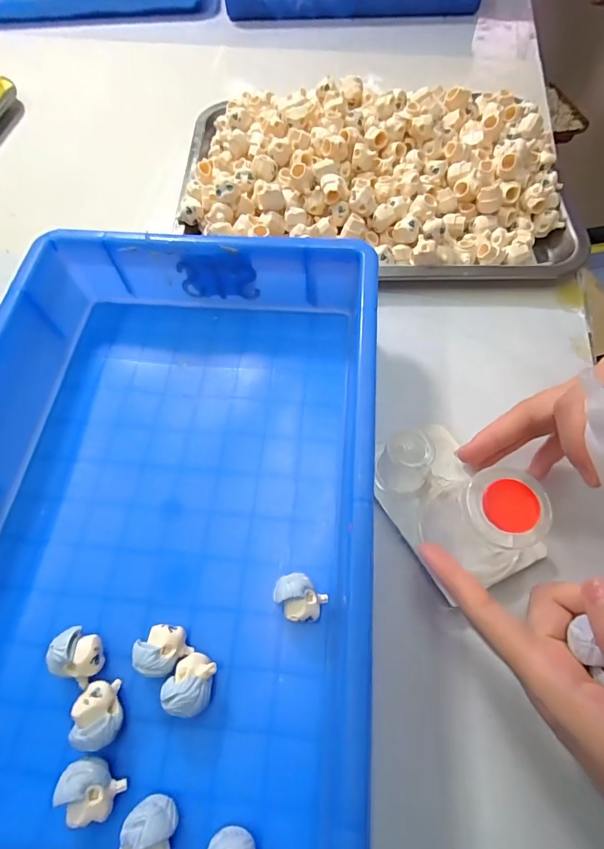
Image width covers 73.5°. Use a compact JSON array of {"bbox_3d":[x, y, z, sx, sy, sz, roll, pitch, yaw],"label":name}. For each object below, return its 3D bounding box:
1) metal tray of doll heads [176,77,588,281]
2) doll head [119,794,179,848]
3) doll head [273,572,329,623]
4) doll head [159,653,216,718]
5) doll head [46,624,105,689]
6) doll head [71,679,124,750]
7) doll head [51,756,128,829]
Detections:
[{"bbox_3d":[0.062,-0.229,0.369,0.337,0.054,0.227,2,65,2],"label":"metal tray of doll heads"},{"bbox_3d":[-0.069,0.186,0.184,0.022,0.023,0.024,0,65,1],"label":"doll head"},{"bbox_3d":[-0.002,0.098,0.227,0.027,0.025,0.022,36,71,16],"label":"doll head"},{"bbox_3d":[-0.057,0.136,0.212,0.023,0.020,0.027,22,68,11],"label":"doll head"},{"bbox_3d":[-0.119,0.123,0.218,0.026,0.024,0.021,31,69,14],"label":"doll head"},{"bbox_3d":[-0.103,0.147,0.206,0.022,0.021,0.028,-26,67,-10],"label":"doll head"},{"bbox_3d":[-0.101,0.174,0.192,0.027,0.019,0.021,37,71,17],"label":"doll head"}]

